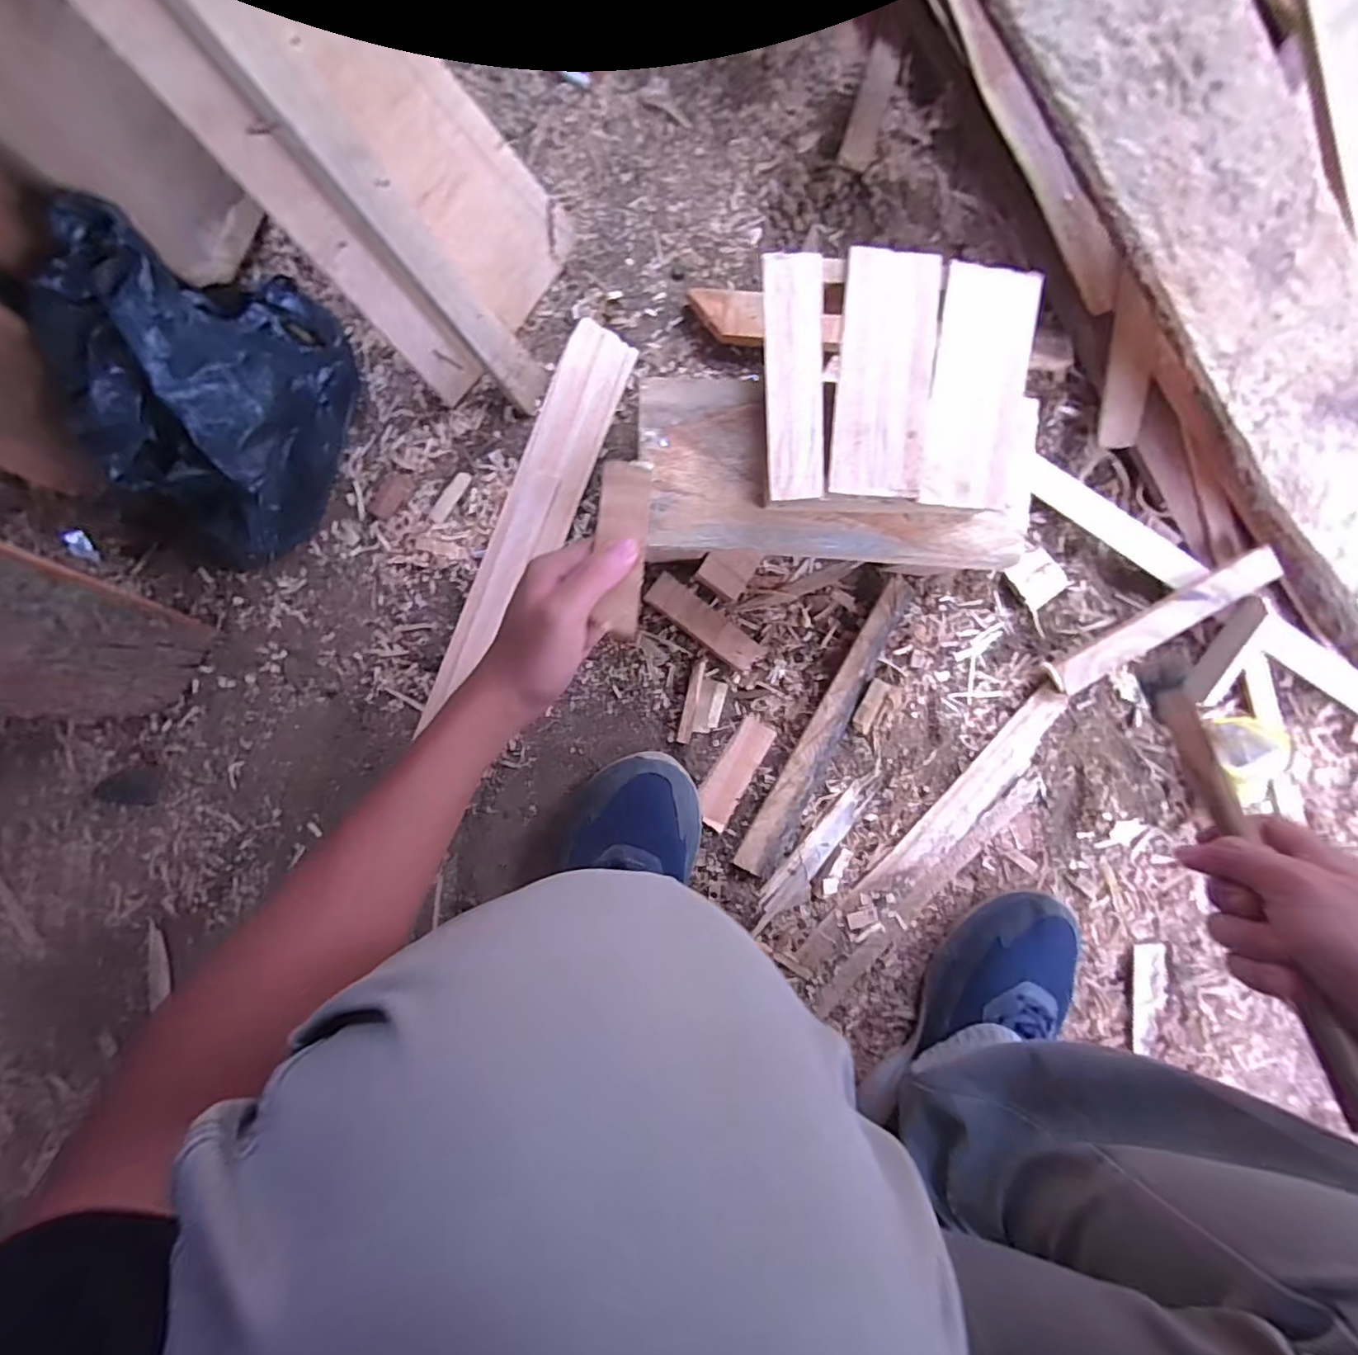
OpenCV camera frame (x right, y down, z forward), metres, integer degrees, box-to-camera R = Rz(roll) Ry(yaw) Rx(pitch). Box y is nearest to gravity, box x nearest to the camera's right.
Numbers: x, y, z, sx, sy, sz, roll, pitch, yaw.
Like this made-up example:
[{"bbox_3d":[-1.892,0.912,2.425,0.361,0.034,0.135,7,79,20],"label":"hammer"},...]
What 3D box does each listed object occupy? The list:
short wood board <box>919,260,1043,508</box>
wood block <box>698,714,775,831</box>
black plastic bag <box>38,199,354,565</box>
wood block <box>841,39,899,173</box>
[{"bbox_3d":[0.192,-0.184,0.380,0.065,0.011,0.147,7,88,-1],"label":"short wood board"},{"bbox_3d":[0.048,0.085,0.534,0.033,0.006,0.101,28,93,-1],"label":"wood block"},{"bbox_3d":[-0.365,-0.202,0.451,0.180,0.120,0.218,10,95,-2],"label":"black plastic bag"},{"bbox_3d":[0.164,-0.487,0.512,0.026,0.008,0.100,18,93,-1],"label":"wood block"}]

